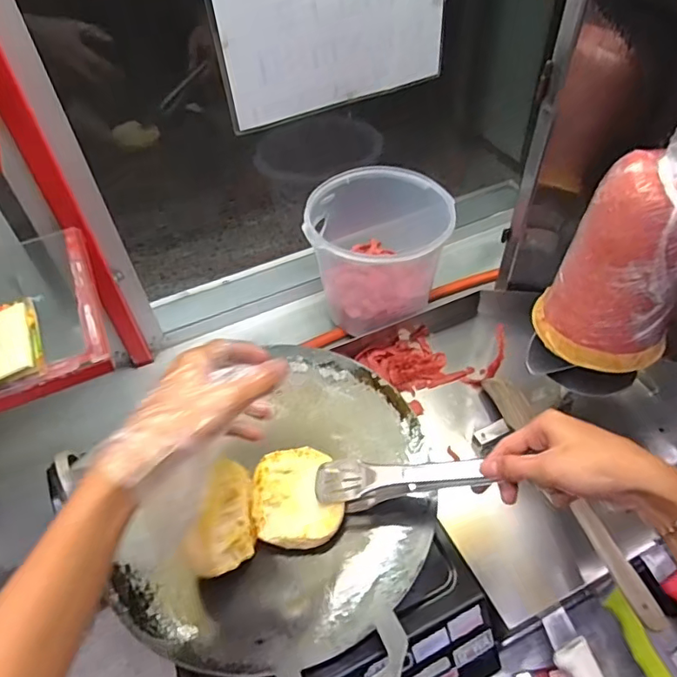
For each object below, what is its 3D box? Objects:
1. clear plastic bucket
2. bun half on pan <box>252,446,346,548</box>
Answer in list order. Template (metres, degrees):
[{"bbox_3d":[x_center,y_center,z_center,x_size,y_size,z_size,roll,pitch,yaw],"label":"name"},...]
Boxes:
[{"bbox_3d":[0.061,-0.136,0.802,0.197,0.173,0.176,-5,50,2],"label":"clear plastic bucket"},{"bbox_3d":[-0.042,0.154,0.519,0.081,0.015,0.099,-15,51,-6],"label":"bun half on pan"}]

